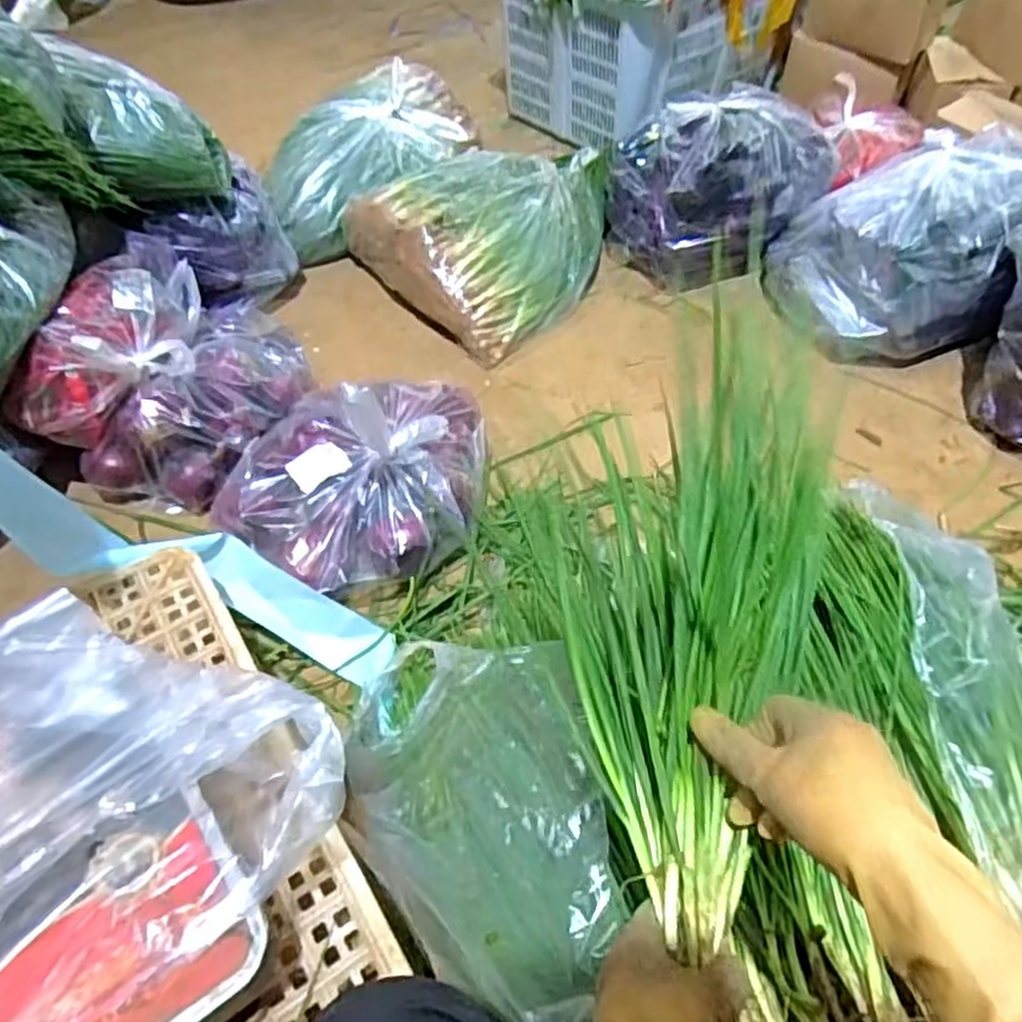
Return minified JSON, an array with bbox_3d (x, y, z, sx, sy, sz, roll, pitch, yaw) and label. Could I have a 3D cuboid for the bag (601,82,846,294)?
[{"bbox_3d":[0.386,-0.613,1.456,0.363,0.225,0.313,-34,58,-25],"label":"bag"}]

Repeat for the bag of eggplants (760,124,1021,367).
[{"bbox_3d":[0.700,-0.442,1.318,0.433,0.236,0.305,-14,51,-11],"label":"bag of eggplants"}]

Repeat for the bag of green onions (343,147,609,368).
[{"bbox_3d":[-0.024,-0.531,1.436,0.395,0.173,0.468,35,58,25],"label":"bag of green onions"}]

